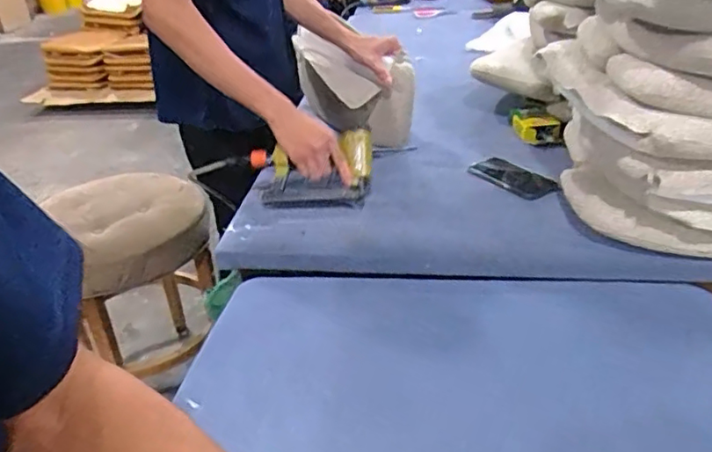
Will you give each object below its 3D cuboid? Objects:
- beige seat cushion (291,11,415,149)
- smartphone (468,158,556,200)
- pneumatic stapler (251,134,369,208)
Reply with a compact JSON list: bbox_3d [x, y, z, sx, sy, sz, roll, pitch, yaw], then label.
[{"bbox_3d":[-0.026,-0.301,1.305,0.102,0.203,0.365,-29,40,-35],"label":"beige seat cushion"},{"bbox_3d":[0.298,-0.091,1.110,0.093,0.012,0.167,-24,37,-29],"label":"smartphone"},{"bbox_3d":[-0.075,-0.088,1.045,0.212,0.127,0.039,-7,-1,11],"label":"pneumatic stapler"}]

